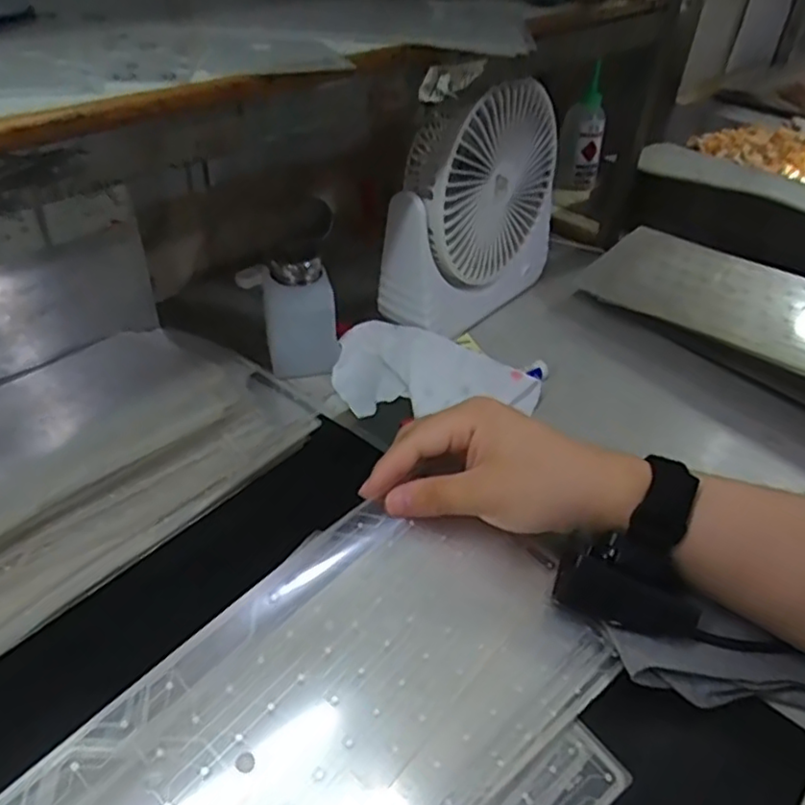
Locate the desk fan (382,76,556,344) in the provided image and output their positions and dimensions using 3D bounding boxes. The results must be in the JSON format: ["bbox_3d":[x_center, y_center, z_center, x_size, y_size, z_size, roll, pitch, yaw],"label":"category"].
[{"bbox_3d":[0.065,-0.170,0.566,0.060,0.181,0.189,30,46,29],"label":"desk fan"}]

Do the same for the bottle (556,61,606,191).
[{"bbox_3d":[0.231,-0.343,0.836,0.053,0.139,0.035,12,39,10],"label":"bottle"}]

